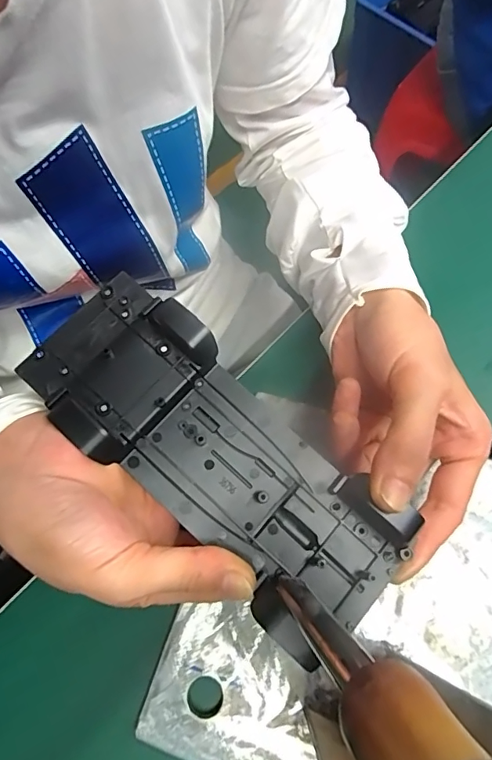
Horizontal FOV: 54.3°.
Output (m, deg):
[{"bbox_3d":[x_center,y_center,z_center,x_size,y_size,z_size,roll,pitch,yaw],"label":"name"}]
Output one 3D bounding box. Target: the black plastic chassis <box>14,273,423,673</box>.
[{"bbox_3d":[-0.015,0.034,0.221,0.190,0.023,0.076,42,71,4],"label":"black plastic chassis"}]

